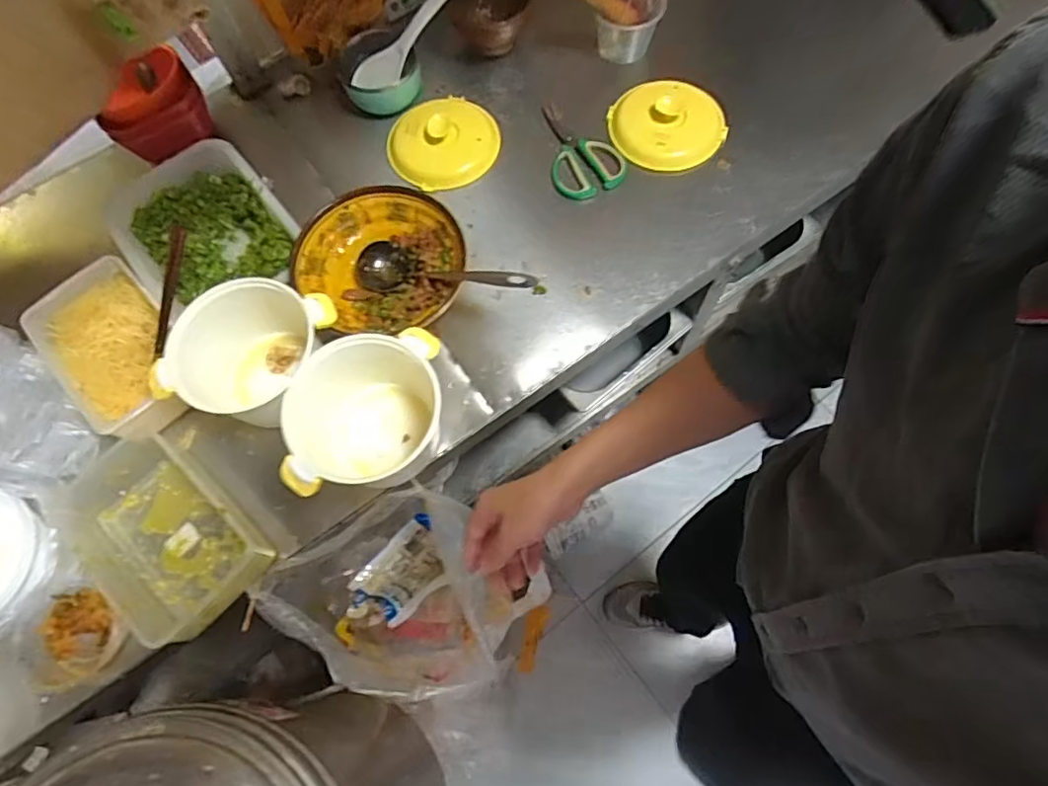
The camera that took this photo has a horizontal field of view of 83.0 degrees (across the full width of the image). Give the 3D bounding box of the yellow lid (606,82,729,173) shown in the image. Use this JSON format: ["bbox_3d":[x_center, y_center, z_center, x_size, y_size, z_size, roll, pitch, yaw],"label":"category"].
[{"bbox_3d":[0.217,-0.414,0.902,0.160,0.038,0.149,-1,69,2],"label":"yellow lid"}]

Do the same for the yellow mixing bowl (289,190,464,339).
[{"bbox_3d":[-0.182,-0.169,0.805,0.209,0.080,0.196,-1,69,2],"label":"yellow mixing bowl"}]

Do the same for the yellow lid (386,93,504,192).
[{"bbox_3d":[-0.126,-0.397,0.906,0.167,0.049,0.155,-1,69,2],"label":"yellow lid"}]

